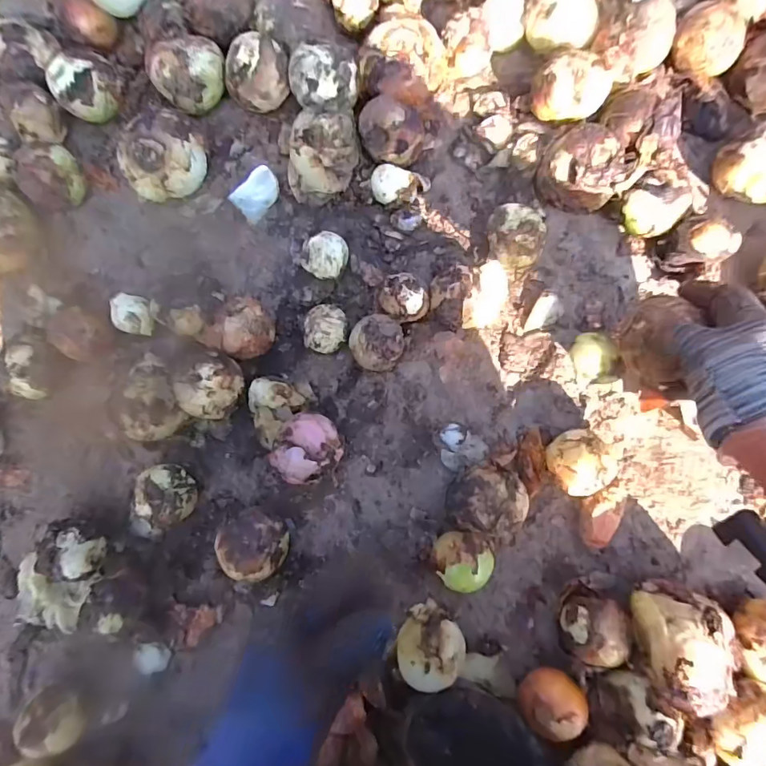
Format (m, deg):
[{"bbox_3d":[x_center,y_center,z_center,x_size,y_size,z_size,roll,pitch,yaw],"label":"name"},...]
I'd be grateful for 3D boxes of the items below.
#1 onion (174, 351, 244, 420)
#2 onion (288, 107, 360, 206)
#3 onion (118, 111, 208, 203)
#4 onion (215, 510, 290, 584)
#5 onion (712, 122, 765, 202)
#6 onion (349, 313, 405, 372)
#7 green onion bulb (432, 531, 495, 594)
[{"bbox_3d":[-0.164,0.003,0.442,0.054,0.046,0.059,29,85,3],"label":"onion"},{"bbox_3d":[-0.063,-0.237,0.479,0.073,0.054,0.081,11,84,3],"label":"onion"},{"bbox_3d":[-0.224,-0.226,0.473,0.083,0.067,0.070,-35,85,-3],"label":"onion"},{"bbox_3d":[-0.121,0.152,0.438,0.062,0.046,0.060,0,84,0],"label":"onion"},{"bbox_3d":[0.380,-0.216,0.464,0.073,0.059,0.073,0,84,1],"label":"onion"},{"bbox_3d":[-0.006,-0.038,0.458,0.051,0.041,0.051,3,84,2],"label":"onion"},{"bbox_3d":[0.075,0.164,0.430,0.052,0.056,0.052,0,84,0],"label":"green onion bulb"}]

